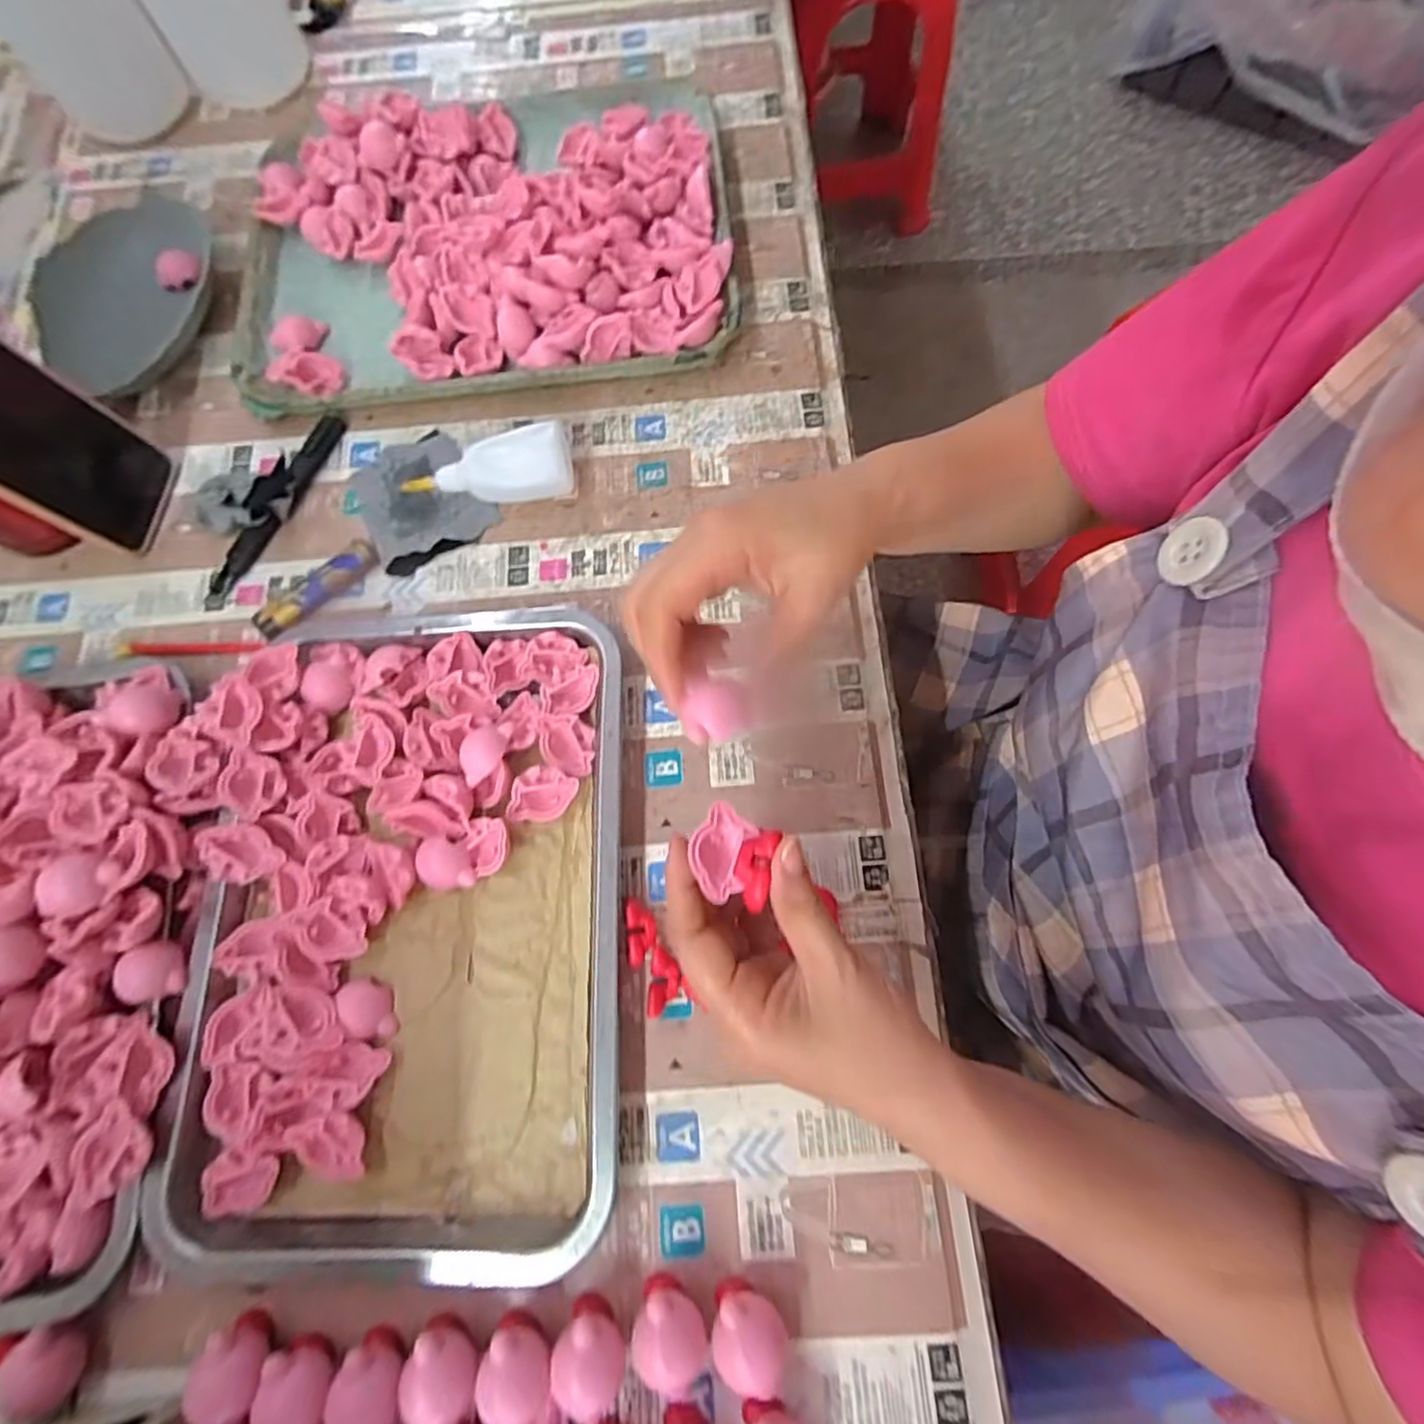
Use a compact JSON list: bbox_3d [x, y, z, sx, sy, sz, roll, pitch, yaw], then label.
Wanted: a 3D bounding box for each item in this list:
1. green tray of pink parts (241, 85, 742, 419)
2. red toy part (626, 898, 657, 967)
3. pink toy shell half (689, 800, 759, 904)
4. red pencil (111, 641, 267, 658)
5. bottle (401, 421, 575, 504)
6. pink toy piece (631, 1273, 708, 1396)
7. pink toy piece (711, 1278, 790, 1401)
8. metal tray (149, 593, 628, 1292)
[{"bbox_3d":[-0.157,-0.335,0.455,0.333,0.044,0.250,-6,71,0],"label":"green tray of pink parts"},{"bbox_3d":[-0.035,0.109,0.333,0.015,0.011,0.032,-5,71,0],"label":"red toy part"},{"bbox_3d":[0.004,0.054,0.259,0.023,0.012,0.036,18,73,4],"label":"pink toy shell half"},{"bbox_3d":[-0.314,-0.038,0.399,0.094,0.007,0.010,-2,71,1],"label":"red pencil"},{"bbox_3d":[-0.137,-0.147,0.412,0.099,0.027,0.040,-11,71,-2],"label":"bottle"},{"bbox_3d":[-0.017,0.252,0.272,0.028,0.030,0.027,-1,71,2],"label":"pink toy piece"},{"bbox_3d":[0.015,0.252,0.269,0.030,0.032,0.027,-13,71,-2],"label":"pink toy piece"},{"bbox_3d":[-0.152,0.094,0.330,0.206,0.020,0.304,-3,71,1],"label":"metal tray"}]

